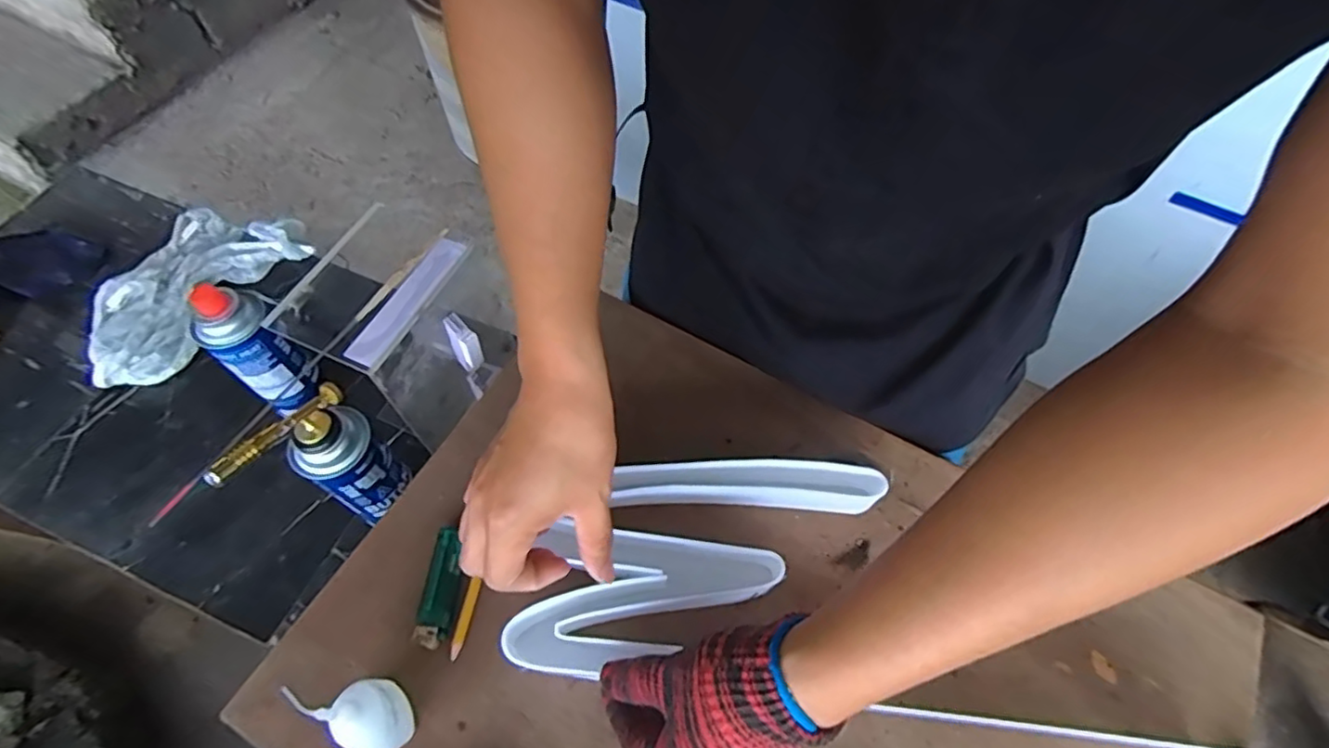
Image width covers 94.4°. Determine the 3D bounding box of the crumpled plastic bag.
[{"bbox_3d":[-0.595,-0.111,0.772,0.122,0.054,0.288,26,62,12],"label":"crumpled plastic bag"}]

